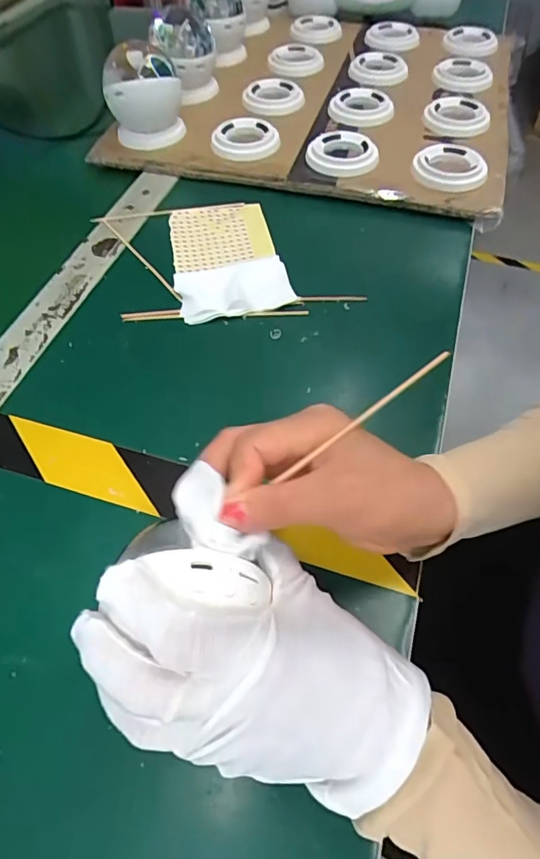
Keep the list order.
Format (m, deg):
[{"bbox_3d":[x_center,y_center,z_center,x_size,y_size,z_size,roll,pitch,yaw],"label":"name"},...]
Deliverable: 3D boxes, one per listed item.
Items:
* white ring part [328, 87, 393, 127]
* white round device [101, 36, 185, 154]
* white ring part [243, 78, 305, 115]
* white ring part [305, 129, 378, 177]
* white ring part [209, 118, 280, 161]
[{"bbox_3d":[0.103,-0.365,0.565,0.069,0.014,0.076,-15,57,-9],"label":"white ring part"},{"bbox_3d":[-0.133,-0.356,0.525,0.076,0.074,0.082,-10,57,-6],"label":"white round device"},{"bbox_3d":[0.001,-0.397,0.587,0.070,0.014,0.070,0,56,0],"label":"white ring part"},{"bbox_3d":[0.071,-0.280,0.504,0.066,0.018,0.076,-10,57,-6],"label":"white ring part"},{"bbox_3d":[-0.027,-0.308,0.526,0.069,0.016,0.069,-20,58,-13],"label":"white ring part"}]

